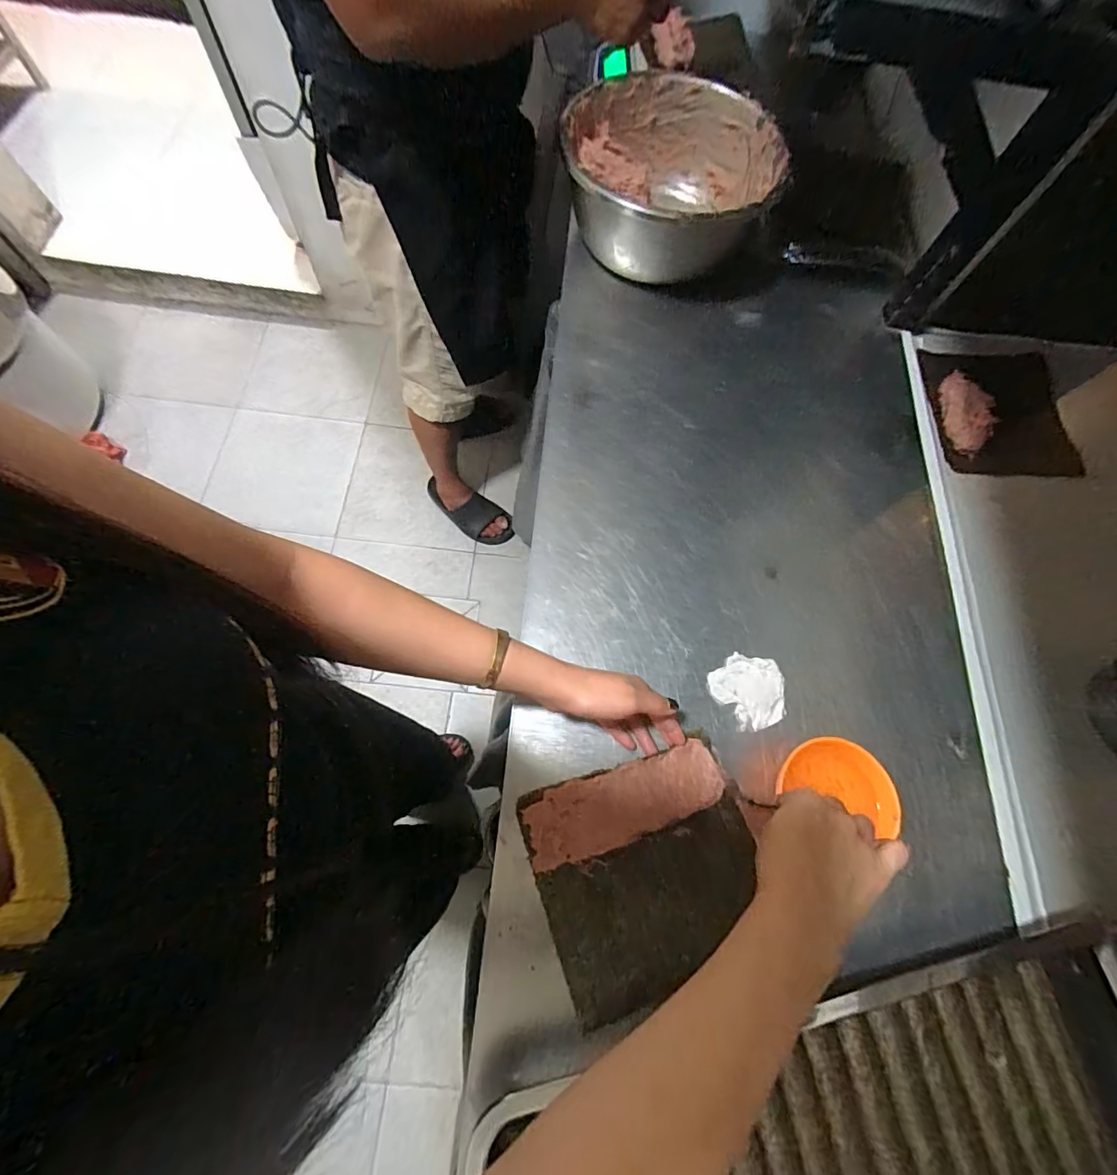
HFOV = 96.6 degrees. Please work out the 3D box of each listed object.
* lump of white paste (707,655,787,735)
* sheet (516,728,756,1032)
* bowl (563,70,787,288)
[{"bbox_3d":[0.200,0.106,0.516,0.071,0.011,0.075,1,69,-2],"label":"lump of white paste"},{"bbox_3d":[0.082,0.256,0.452,0.194,0.016,0.185,-17,77,-9],"label":"sheet"},{"bbox_3d":[0.147,-0.538,0.670,0.268,0.125,0.268,1,69,-2],"label":"bowl"}]

